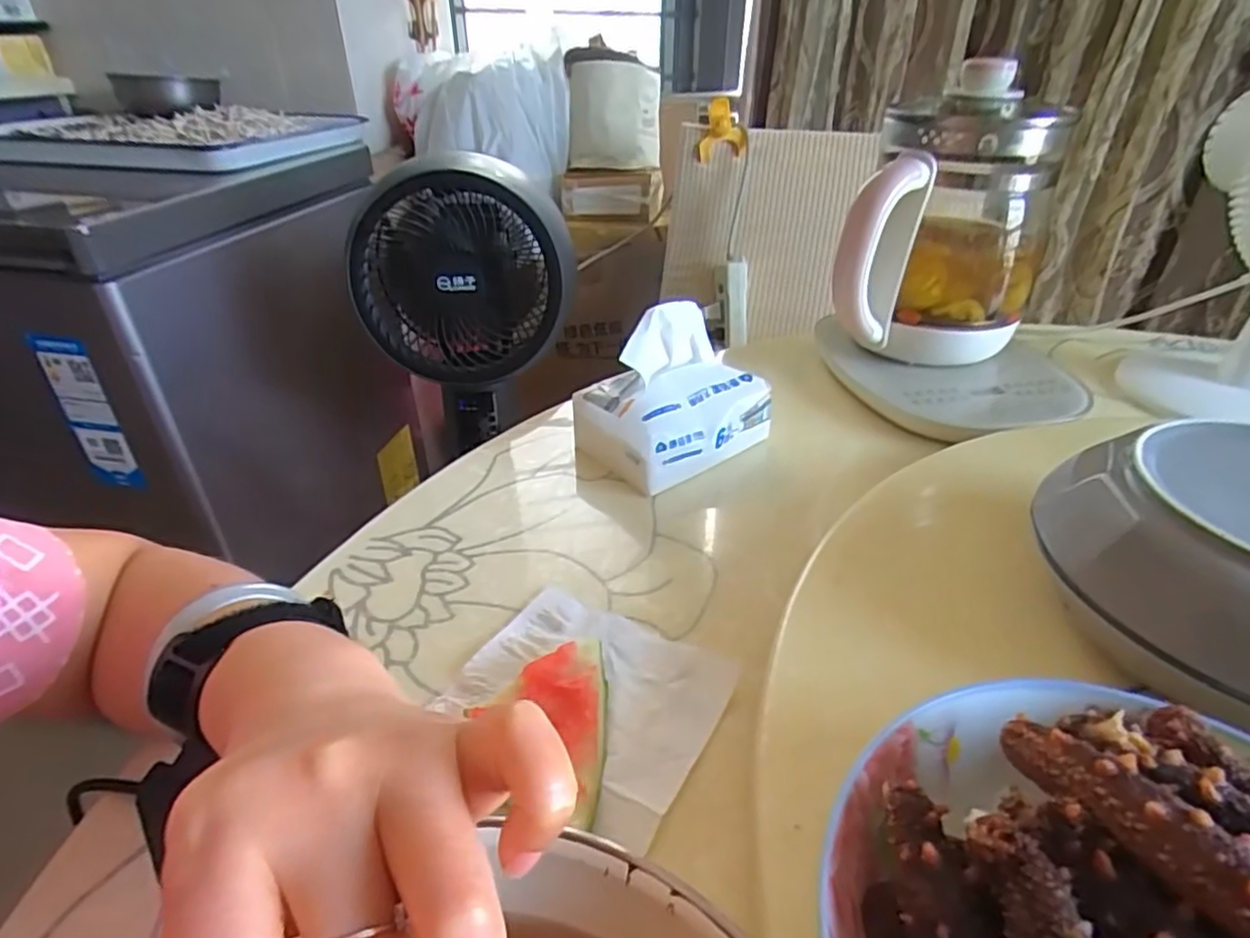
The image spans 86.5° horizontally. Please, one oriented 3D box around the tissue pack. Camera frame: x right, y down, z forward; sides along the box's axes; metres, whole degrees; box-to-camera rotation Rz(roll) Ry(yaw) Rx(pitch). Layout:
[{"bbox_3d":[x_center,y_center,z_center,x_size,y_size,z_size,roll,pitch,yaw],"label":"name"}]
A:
[{"bbox_3d":[0.038,-0.061,0.518,0.129,0.106,0.097,-23,40,-31],"label":"tissue pack"}]

